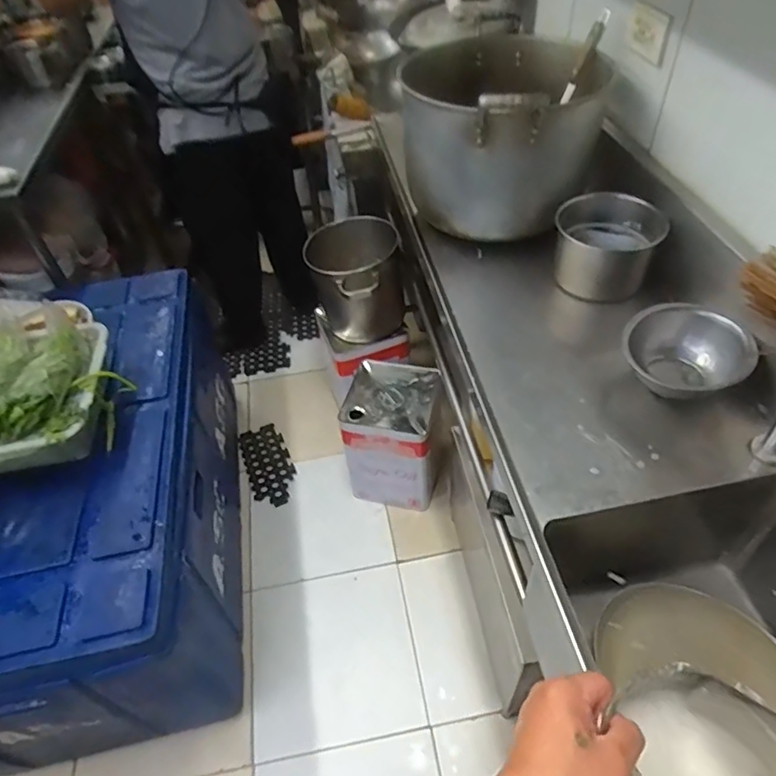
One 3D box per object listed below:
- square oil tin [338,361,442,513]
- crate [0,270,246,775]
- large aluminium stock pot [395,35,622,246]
[{"bbox_3d":[0.025,0.144,1.585,0.253,0.337,0.276,8,49,12],"label":"square oil tin"},{"bbox_3d":[-0.698,0.261,1.395,0.580,0.571,1.039,-8,48,-3],"label":"crate"},{"bbox_3d":[0.217,-0.479,1.087,0.353,0.286,0.423,1,48,6],"label":"large aluminium stock pot"}]

